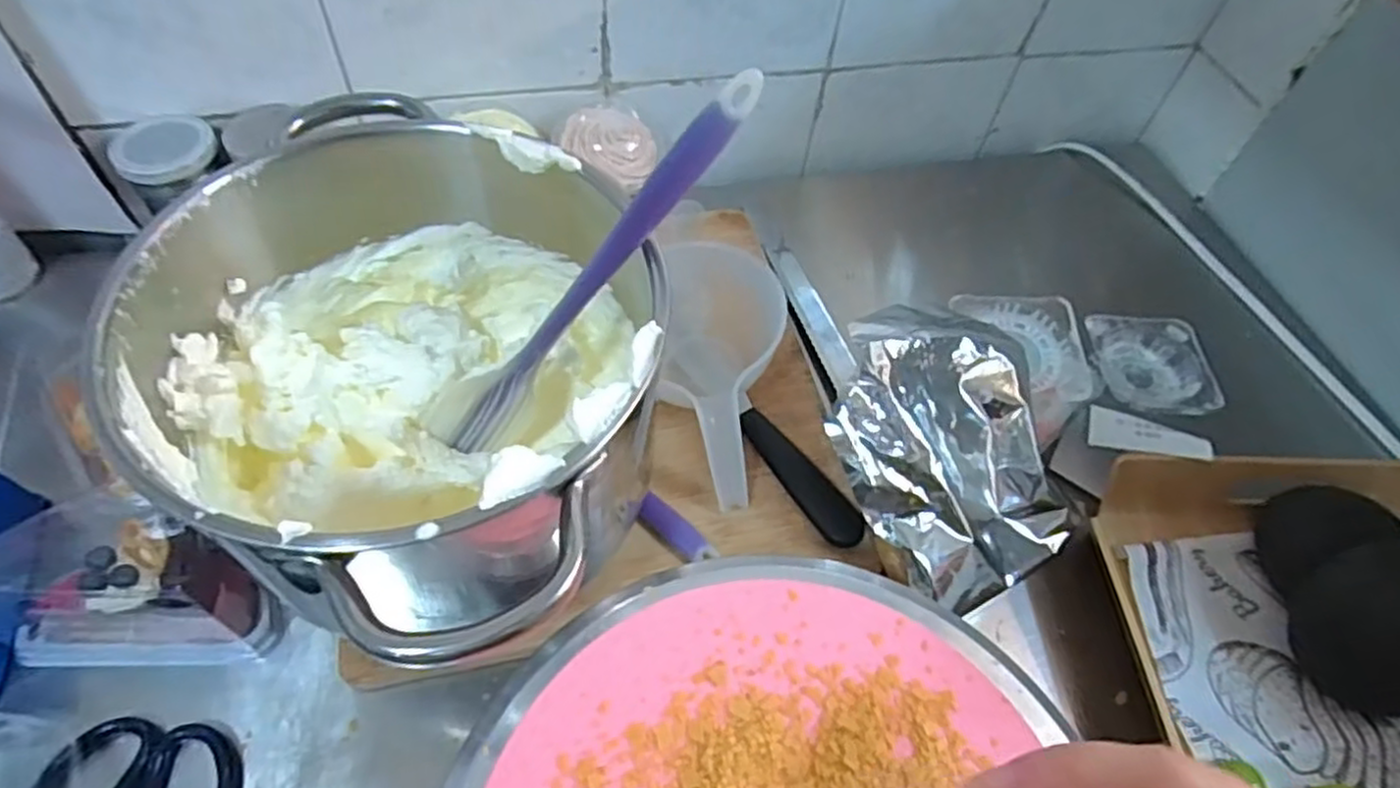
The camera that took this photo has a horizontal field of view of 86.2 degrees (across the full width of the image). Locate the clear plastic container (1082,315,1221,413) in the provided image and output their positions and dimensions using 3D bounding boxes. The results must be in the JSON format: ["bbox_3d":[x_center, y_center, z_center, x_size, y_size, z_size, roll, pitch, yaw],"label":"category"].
[{"bbox_3d":[0.372,-0.024,0.621,0.089,0.025,0.095,3,55,-4],"label":"clear plastic container"}]

